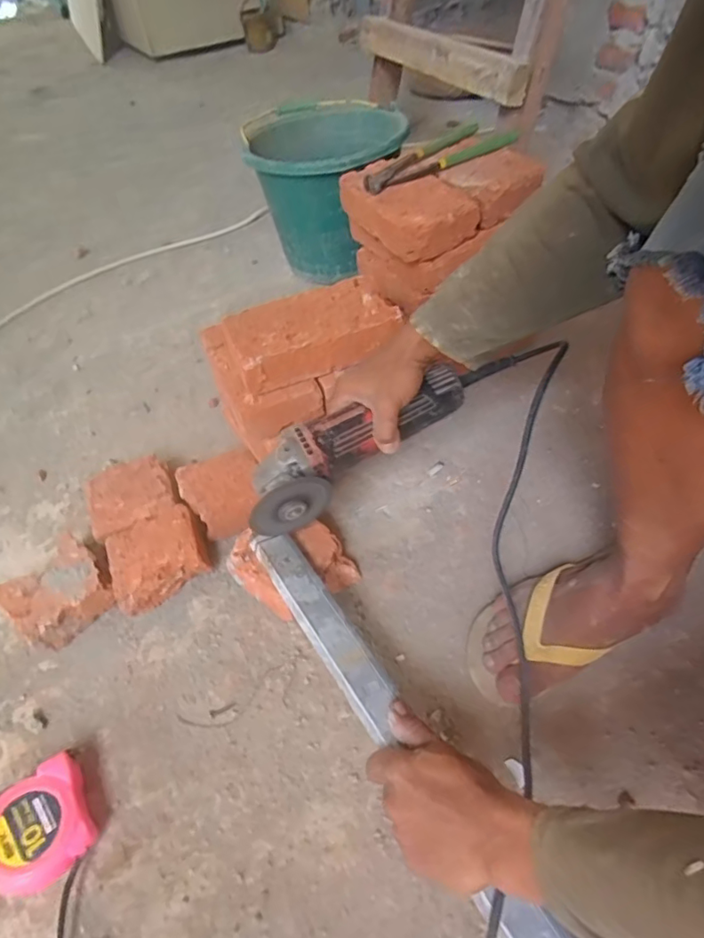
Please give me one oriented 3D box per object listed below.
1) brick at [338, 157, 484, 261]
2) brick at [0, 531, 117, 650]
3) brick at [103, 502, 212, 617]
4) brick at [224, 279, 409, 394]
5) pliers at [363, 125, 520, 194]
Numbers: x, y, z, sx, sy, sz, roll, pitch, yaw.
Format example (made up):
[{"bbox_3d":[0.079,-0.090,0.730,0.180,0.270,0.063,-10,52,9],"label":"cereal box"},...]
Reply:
[{"bbox_3d":[0.072,-0.357,0.744,0.118,0.054,0.188,-24,51,-13],"label":"brick"},{"bbox_3d":[-0.332,0.140,0.628,0.107,0.054,0.108,33,59,27],"label":"brick"},{"bbox_3d":[-0.224,0.106,0.645,0.105,0.058,0.092,-21,51,-13],"label":"brick"},{"bbox_3d":[-0.050,-0.163,0.651,0.190,0.048,0.107,-22,50,-12],"label":"brick"},{"bbox_3d":[0.114,-0.437,0.774,0.229,0.035,0.083,-22,52,-14],"label":"pliers"}]

